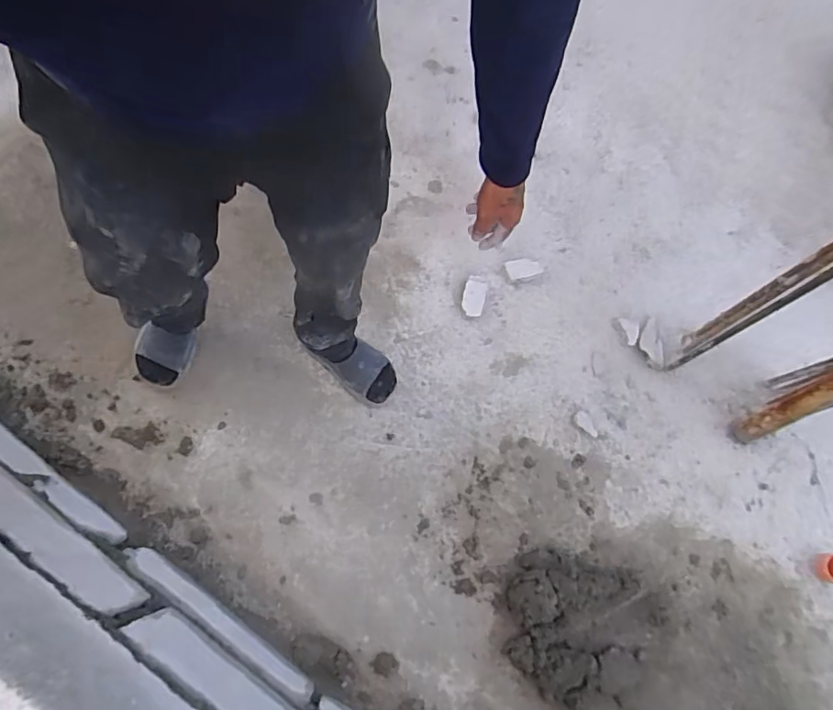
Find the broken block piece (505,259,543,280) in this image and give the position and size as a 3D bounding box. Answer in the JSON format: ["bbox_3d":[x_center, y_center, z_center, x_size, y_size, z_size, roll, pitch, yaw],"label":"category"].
[{"bbox_3d":[0.260,-0.212,1.281,0.083,0.012,0.049,-14,74,-6],"label":"broken block piece"}]

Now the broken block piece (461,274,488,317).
[{"bbox_3d":[0.137,-0.139,1.247,0.048,0.027,0.110,14,73,3],"label":"broken block piece"}]

